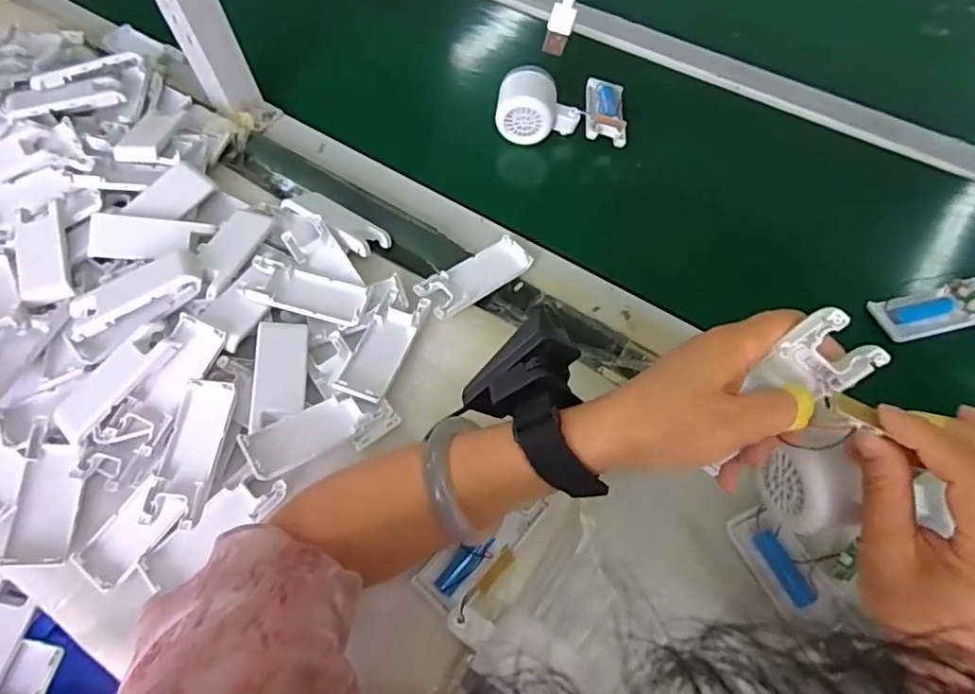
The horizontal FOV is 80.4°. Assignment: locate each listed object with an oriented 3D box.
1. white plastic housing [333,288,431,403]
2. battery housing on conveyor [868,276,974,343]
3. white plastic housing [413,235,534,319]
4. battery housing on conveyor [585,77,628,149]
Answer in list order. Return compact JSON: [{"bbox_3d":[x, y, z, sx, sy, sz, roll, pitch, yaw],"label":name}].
[{"bbox_3d":[-0.082,-0.004,0.460,0.038,0.021,0.102,17,64,11],"label":"white plastic housing"},{"bbox_3d":[0.374,-0.030,0.482,0.102,0.011,0.040,-13,62,-4],"label":"battery housing on conveyor"},{"bbox_3d":[-0.010,-0.062,0.503,0.103,0.018,0.038,-36,66,-15],"label":"white plastic housing"},{"bbox_3d":[0.124,-0.247,0.607,0.041,0.025,0.102,4,50,5],"label":"battery housing on conveyor"}]

